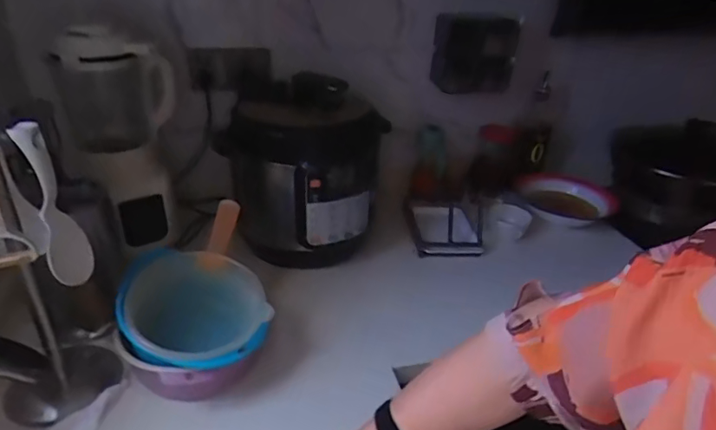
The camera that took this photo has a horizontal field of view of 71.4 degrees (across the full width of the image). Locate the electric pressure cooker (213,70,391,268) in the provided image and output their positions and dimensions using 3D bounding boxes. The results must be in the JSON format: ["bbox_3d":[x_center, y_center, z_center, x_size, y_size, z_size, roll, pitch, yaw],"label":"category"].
[{"bbox_3d":[-0.100,-0.114,1.026,0.280,0.327,0.302,8,32,7],"label":"electric pressure cooker"}]

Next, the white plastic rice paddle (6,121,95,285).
[{"bbox_3d":[-0.351,-0.008,0.573,0.025,0.198,0.060,5,31,9],"label":"white plastic rice paddle"}]

